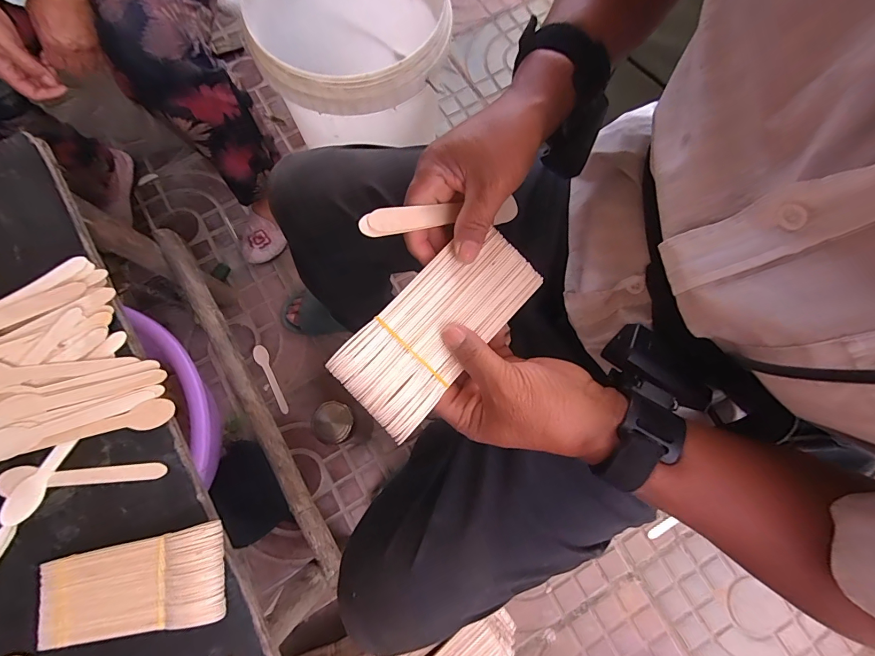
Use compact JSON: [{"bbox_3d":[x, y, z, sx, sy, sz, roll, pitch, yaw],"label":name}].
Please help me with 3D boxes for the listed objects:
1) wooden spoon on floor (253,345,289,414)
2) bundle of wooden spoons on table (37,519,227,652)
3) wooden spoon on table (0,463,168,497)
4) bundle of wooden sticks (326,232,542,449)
[{"bbox_3d":[-0.345,0.106,0.837,0.028,0.009,0.153,-25,78,-6],"label":"wooden spoon on floor"},{"bbox_3d":[-0.269,0.227,0.359,0.162,0.030,0.073,-10,77,-3],"label":"bundle of wooden spoons on table"},{"bbox_3d":[-0.347,0.142,0.393,0.161,0.004,0.024,-6,77,-2],"label":"wooden spoon on table"},{"bbox_3d":[0.003,-0.004,0.286,0.156,0.013,0.072,-43,81,-13],"label":"bundle of wooden sticks"}]

